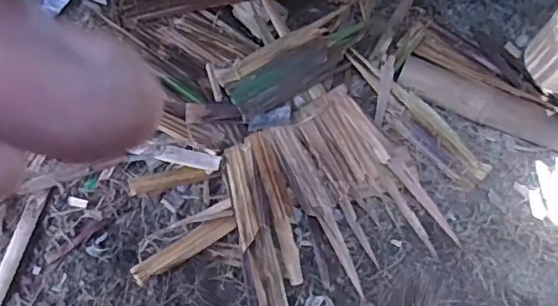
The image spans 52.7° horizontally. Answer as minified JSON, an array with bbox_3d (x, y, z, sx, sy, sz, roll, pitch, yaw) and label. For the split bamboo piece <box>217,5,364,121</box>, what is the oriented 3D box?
[{"bbox_3d":[0.051,-0.234,1.463,0.411,0.065,0.154,-29,70,-12],"label":"split bamboo piece"}]

